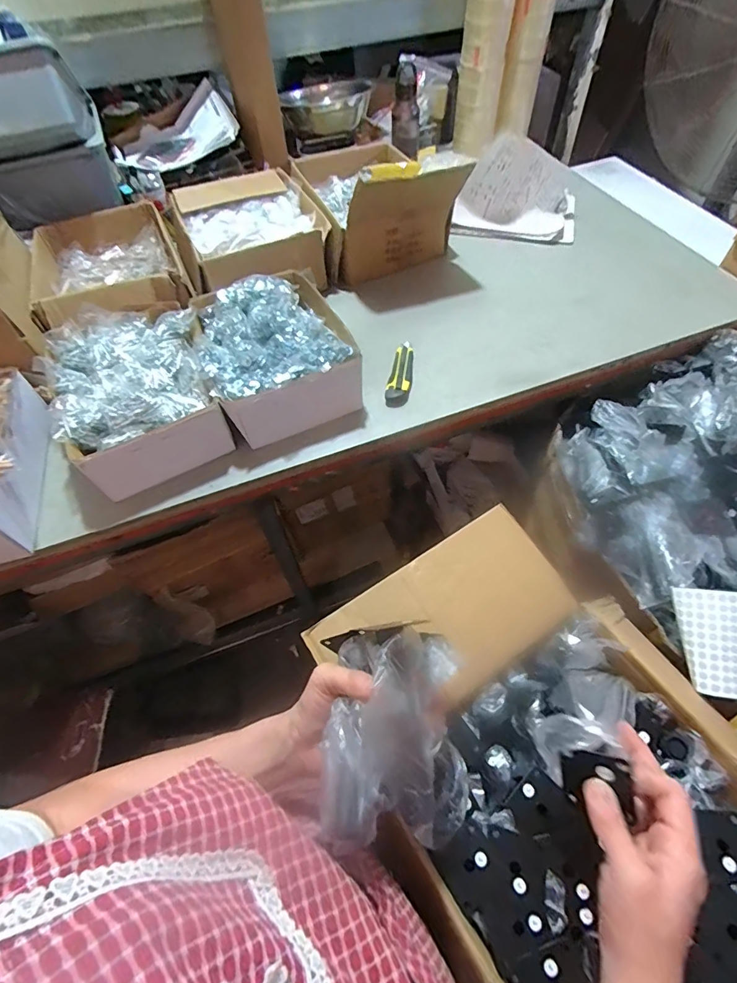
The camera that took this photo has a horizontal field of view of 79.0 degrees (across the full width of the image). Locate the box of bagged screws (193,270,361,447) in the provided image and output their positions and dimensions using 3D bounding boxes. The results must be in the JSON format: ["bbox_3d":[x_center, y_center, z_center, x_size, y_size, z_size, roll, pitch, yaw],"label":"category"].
[{"bbox_3d":[-0.162,-0.249,0.772,0.233,0.123,0.296,-19,58,-9],"label":"box of bagged screws"}]

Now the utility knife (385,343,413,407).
[{"bbox_3d":[0.061,-0.213,0.808,0.039,0.019,0.165,9,58,9],"label":"utility knife"}]

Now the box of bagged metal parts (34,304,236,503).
[{"bbox_3d":[-0.372,-0.163,0.728,0.233,0.116,0.287,-24,59,-12],"label":"box of bagged metal parts"}]

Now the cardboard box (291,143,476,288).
[{"bbox_3d":[0.009,-0.642,0.983,0.268,0.192,0.344,-18,58,-8],"label":"cardboard box"}]

